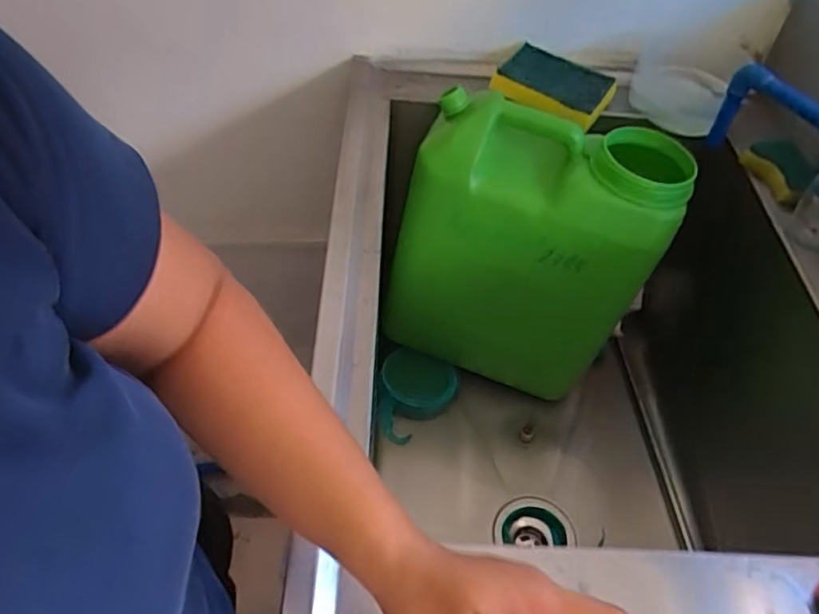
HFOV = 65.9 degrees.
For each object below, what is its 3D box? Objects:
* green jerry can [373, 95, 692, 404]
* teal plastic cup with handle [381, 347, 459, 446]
[{"bbox_3d":[0.152,-0.070,0.889,0.344,0.403,0.158,14,51,8],"label":"green jerry can"},{"bbox_3d":[0.014,0.139,1.001,0.116,0.090,0.120,2,50,-2],"label":"teal plastic cup with handle"}]

